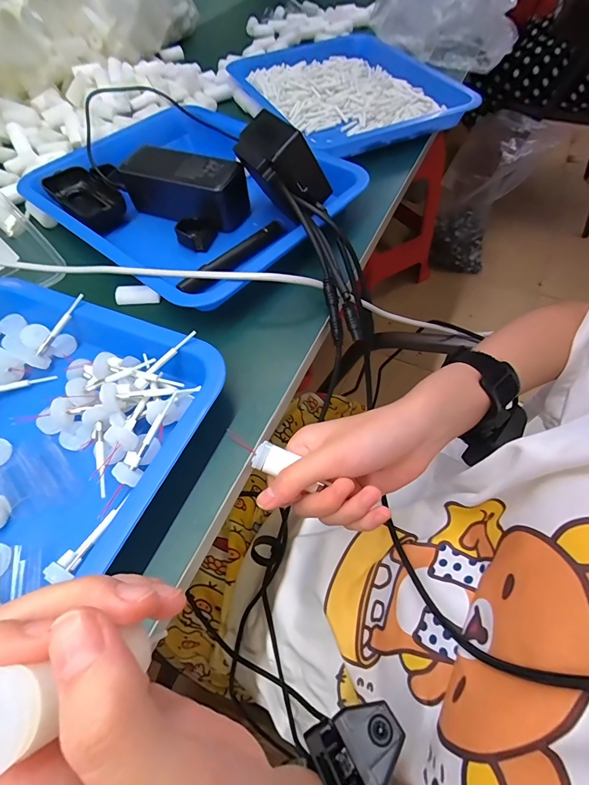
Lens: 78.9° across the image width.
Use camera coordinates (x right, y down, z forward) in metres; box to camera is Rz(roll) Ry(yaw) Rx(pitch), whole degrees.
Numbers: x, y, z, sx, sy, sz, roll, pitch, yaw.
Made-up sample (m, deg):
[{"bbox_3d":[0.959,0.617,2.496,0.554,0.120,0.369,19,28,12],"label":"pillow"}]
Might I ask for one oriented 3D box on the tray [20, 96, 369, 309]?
[{"bbox_3d":[-0.113,-0.232,0.381,0.337,0.084,0.255,37,67,22],"label":"tray"}]

